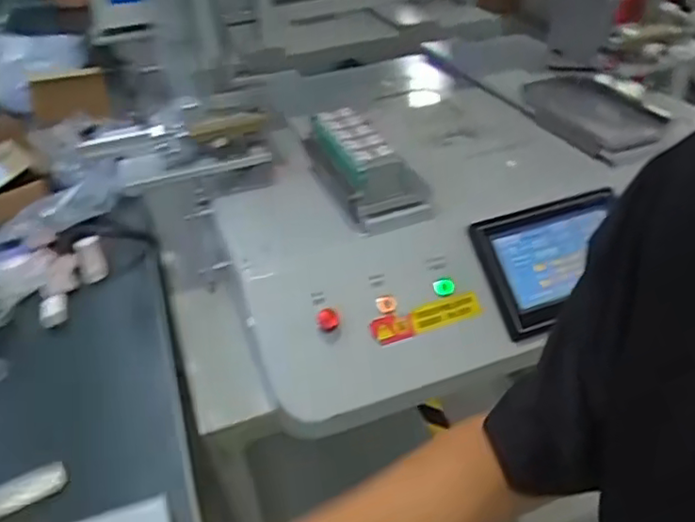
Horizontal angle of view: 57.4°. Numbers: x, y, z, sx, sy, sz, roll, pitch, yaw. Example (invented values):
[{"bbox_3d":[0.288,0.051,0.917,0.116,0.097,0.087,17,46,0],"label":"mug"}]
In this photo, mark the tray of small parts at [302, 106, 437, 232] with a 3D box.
[{"bbox_3d":[0.007,-0.127,0.773,0.107,0.075,0.212,-18,49,-17],"label":"tray of small parts"}]

